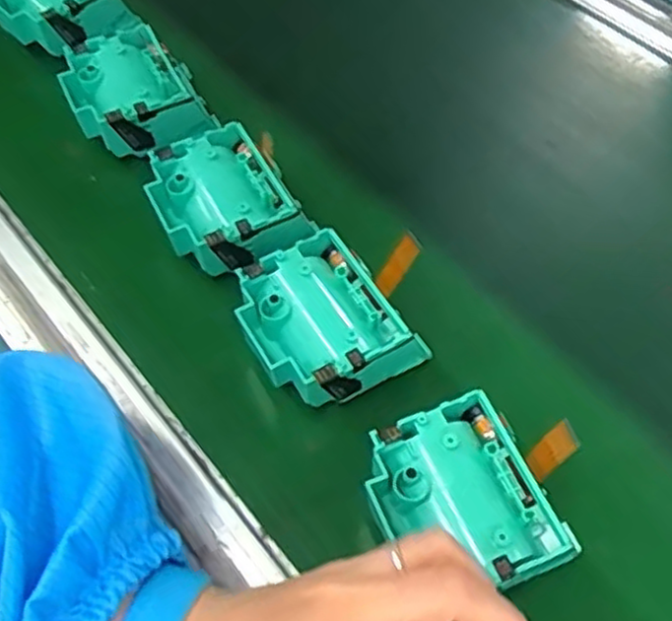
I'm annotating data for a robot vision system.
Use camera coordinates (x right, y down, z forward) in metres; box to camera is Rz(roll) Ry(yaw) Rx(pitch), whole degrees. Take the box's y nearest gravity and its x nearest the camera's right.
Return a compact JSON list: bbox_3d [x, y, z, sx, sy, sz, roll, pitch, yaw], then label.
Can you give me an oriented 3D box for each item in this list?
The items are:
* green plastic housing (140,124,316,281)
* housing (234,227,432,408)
[{"bbox_3d":[-0.059,-0.058,0.391,0.071,0.029,0.080,-23,58,-17],"label":"green plastic housing"},{"bbox_3d":[0.000,0.003,0.350,0.085,0.035,0.078,-26,59,-19],"label":"housing"}]

